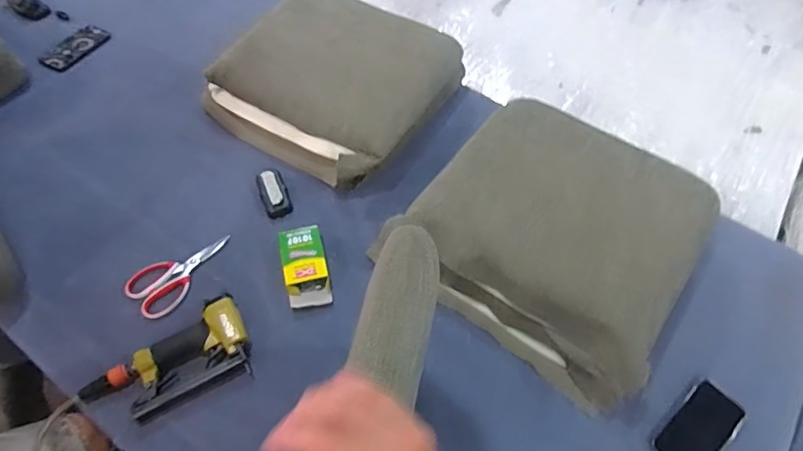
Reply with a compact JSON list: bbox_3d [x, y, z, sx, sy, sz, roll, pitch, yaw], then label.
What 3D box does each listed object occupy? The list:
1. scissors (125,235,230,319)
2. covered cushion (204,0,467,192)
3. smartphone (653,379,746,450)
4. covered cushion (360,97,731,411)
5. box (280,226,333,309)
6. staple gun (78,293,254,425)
[{"bbox_3d":[-0.389,0.077,0.898,0.093,0.015,0.186,39,64,21],"label":"scissors"},{"bbox_3d":[-0.140,-0.324,1.092,0.438,0.145,0.427,31,61,17],"label":"covered cushion"},{"bbox_3d":[0.462,0.311,0.776,0.161,0.008,0.080,-37,65,-23],"label":"smartphone"},{"bbox_3d":[0.282,0.000,0.904,0.421,0.127,0.438,33,62,18],"label":"covered cushion"},{"bbox_3d":[-0.172,0.074,0.909,0.074,0.041,0.150,-10,58,-9],"label":"box"},{"bbox_3d":[-0.371,0.218,0.800,0.253,0.048,0.138,-20,60,-14],"label":"staple gun"}]

